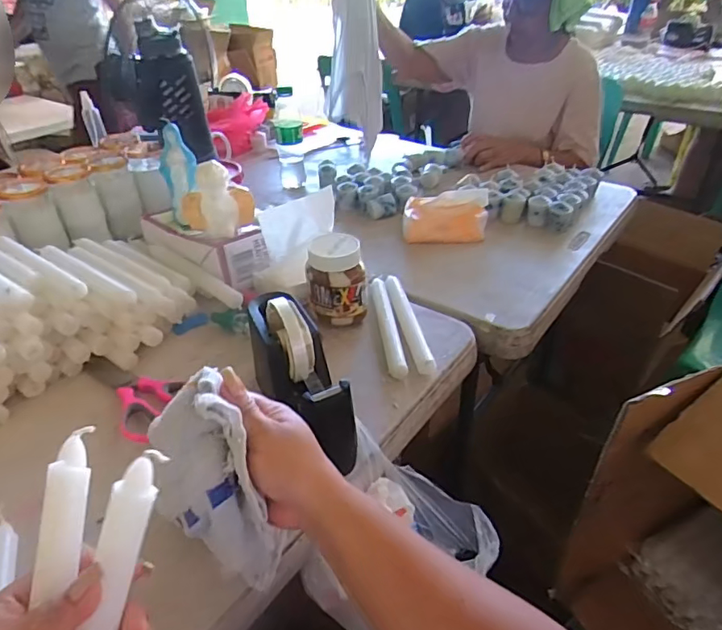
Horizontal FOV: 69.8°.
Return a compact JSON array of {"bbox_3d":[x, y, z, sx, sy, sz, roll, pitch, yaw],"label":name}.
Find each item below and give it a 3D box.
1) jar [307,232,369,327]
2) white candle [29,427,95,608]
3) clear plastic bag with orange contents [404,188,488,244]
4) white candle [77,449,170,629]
[{"bbox_3d":[-0.032,-0.049,0.654,0.074,0.097,0.074,-3,36,-1],"label":"jar"},{"bbox_3d":[-0.169,0.170,0.280,0.021,0.017,0.207,-3,70,-2],"label":"white candle"},{"bbox_3d":[0.140,-0.162,0.846,0.144,0.056,0.077,-2,36,0],"label":"clear plastic bag with orange contents"},{"bbox_3d":[-0.144,0.173,0.285,0.018,0.193,0.021,11,-5,17],"label":"white candle"}]

